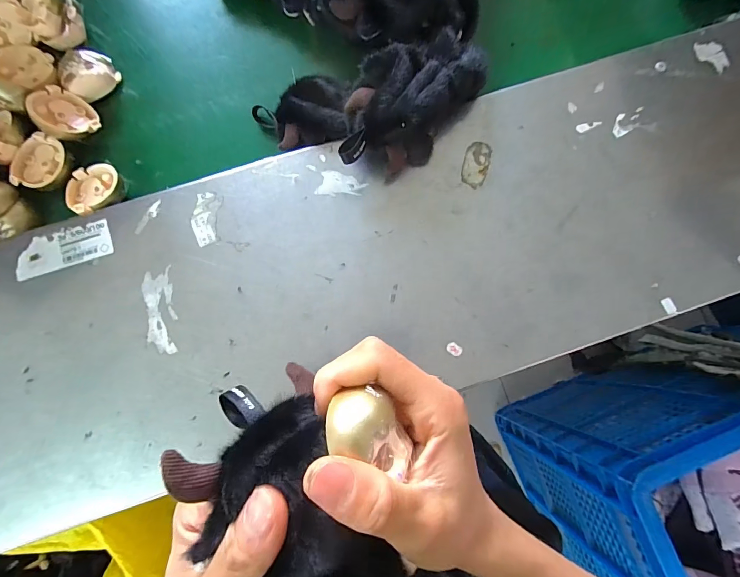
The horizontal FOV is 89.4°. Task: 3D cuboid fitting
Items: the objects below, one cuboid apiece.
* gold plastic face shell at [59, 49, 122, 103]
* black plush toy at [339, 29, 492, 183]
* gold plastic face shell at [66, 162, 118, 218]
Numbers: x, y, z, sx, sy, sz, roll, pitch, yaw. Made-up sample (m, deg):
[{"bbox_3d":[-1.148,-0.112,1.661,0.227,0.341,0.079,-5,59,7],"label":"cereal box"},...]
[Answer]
[{"bbox_3d":[-0.268,-0.204,0.355,0.046,0.018,0.047,0,83,-2],"label":"gold plastic face shell"},{"bbox_3d":[0.030,-0.154,0.311,0.078,0.049,0.147,38,83,3],"label":"black plush toy"},{"bbox_3d":[-0.247,-0.090,0.335,0.048,0.016,0.048,-2,69,6],"label":"gold plastic face shell"}]

